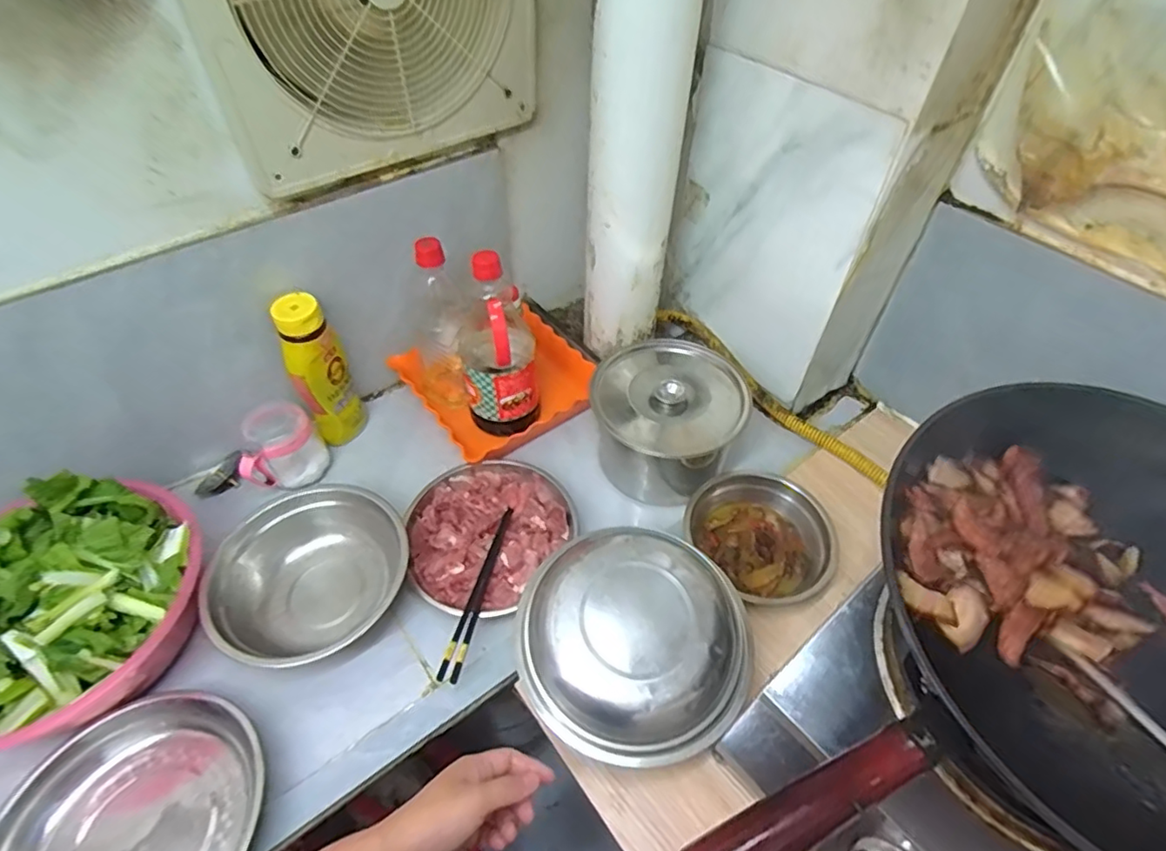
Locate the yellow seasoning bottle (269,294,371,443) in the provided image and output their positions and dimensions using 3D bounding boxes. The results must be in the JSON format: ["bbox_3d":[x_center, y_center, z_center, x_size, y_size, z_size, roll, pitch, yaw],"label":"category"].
[{"bbox_3d":[-0.344,-0.065,0.782,0.070,0.229,0.055,-24,55,-21],"label":"yellow seasoning bottle"}]

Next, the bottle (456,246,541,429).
[{"bbox_3d":[-0.112,-0.103,0.773,0.099,0.236,0.121,-11,51,-11],"label":"bottle"}]

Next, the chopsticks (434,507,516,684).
[{"bbox_3d":[-0.113,0.178,0.661,0.019,0.034,0.215,10,51,6],"label":"chopsticks"}]

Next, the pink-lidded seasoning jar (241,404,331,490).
[{"bbox_3d":[-0.386,0.029,0.776,0.083,0.106,0.084,1,50,-1],"label":"pink-lidded seasoning jar"}]

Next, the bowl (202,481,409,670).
[{"bbox_3d":[-0.301,0.171,0.668,0.199,0.074,0.201,1,50,-1],"label":"bowl"}]

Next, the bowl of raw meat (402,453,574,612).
[{"bbox_3d":[-0.117,0.137,0.738,0.194,0.046,0.206,1,50,-1],"label":"bowl of raw meat"}]

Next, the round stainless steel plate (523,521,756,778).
[{"bbox_3d":[0.051,0.200,0.578,0.217,0.082,0.211,14,51,10],"label":"round stainless steel plate"}]

